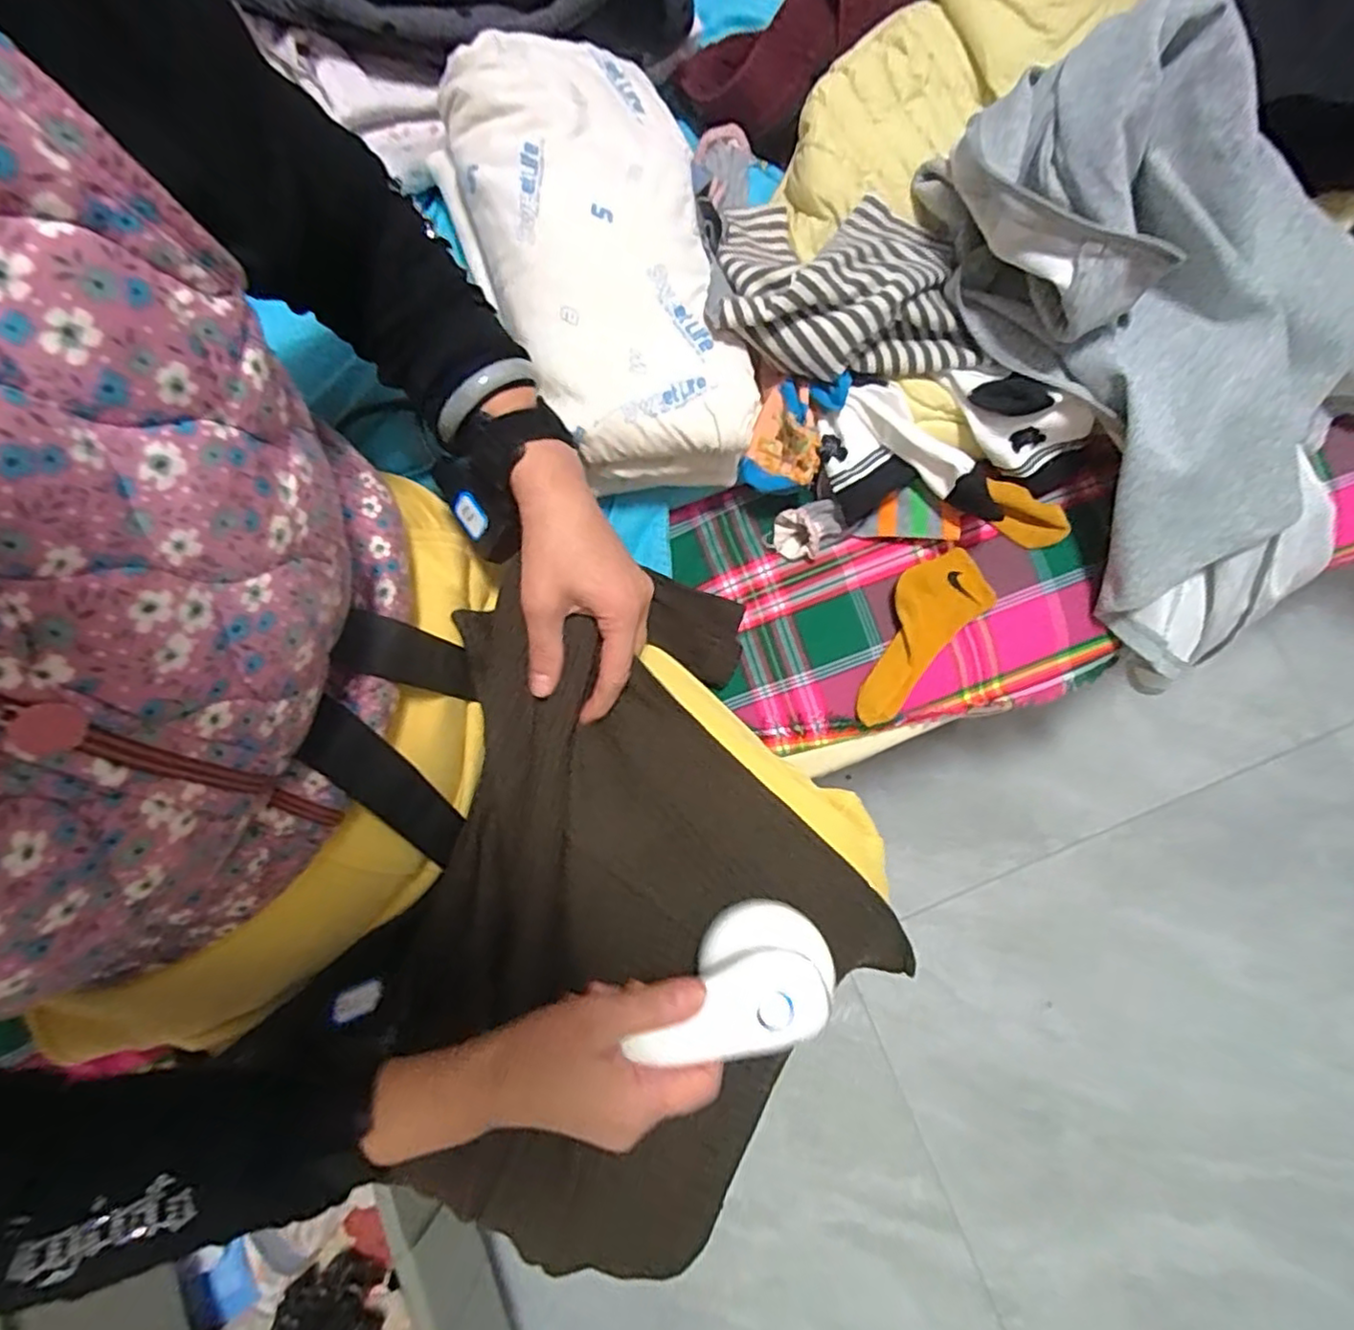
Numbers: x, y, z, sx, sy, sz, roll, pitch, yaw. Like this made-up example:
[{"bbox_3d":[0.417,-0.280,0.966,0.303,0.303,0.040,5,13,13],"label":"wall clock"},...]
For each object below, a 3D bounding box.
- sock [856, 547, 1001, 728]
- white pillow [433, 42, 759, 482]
[{"bbox_3d":[0.191,-0.026,0.540,0.065,0.030,0.155,41,82,9],"label":"sock"},{"bbox_3d":[-0.046,-0.287,0.482,0.187,0.090,0.317,-25,79,-3],"label":"white pillow"}]

